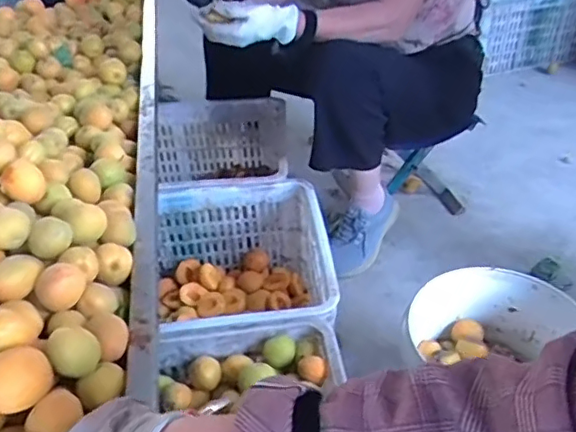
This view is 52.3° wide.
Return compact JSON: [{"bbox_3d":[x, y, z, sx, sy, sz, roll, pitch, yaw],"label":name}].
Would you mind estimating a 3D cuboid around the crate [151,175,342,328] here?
[{"bbox_3d":[-0.087,0.117,1.026,0.302,0.208,0.344,-5,37,-4],"label":"crate"}]

